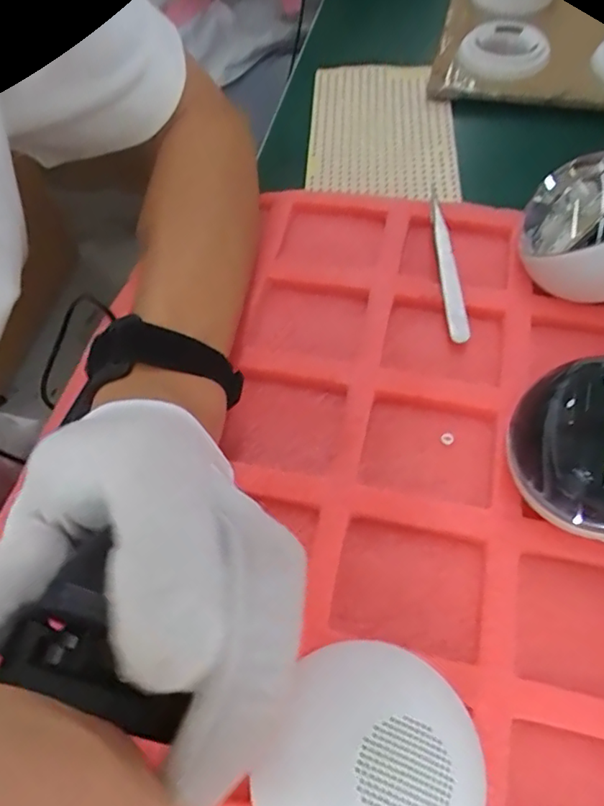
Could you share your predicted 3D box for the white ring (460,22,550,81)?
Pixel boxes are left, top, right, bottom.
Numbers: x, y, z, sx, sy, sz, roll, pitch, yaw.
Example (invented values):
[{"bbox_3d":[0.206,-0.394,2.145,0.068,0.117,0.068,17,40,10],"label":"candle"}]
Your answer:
[{"bbox_3d":[0.173,-0.301,0.489,0.082,0.016,0.068,-37,63,-17],"label":"white ring"}]

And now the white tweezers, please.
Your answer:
[{"bbox_3d":[0.087,-0.087,0.350,0.010,0.014,0.113,-3,59,2],"label":"white tweezers"}]

